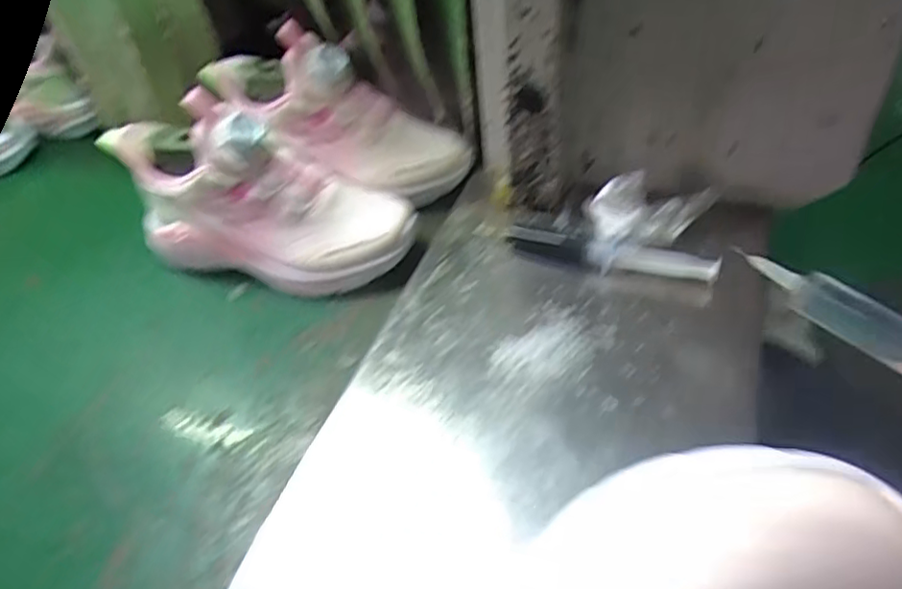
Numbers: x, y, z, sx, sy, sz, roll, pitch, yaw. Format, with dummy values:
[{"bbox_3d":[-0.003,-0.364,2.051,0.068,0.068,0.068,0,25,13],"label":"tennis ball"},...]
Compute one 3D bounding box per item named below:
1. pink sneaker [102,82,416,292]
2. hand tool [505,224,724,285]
[{"bbox_3d":[-0.146,-0.079,0.484,0.234,0.115,0.078,7,47,13],"label":"pink sneaker"},{"bbox_3d":[0.111,-0.029,0.451,0.145,0.020,0.019,10,48,16],"label":"hand tool"}]

